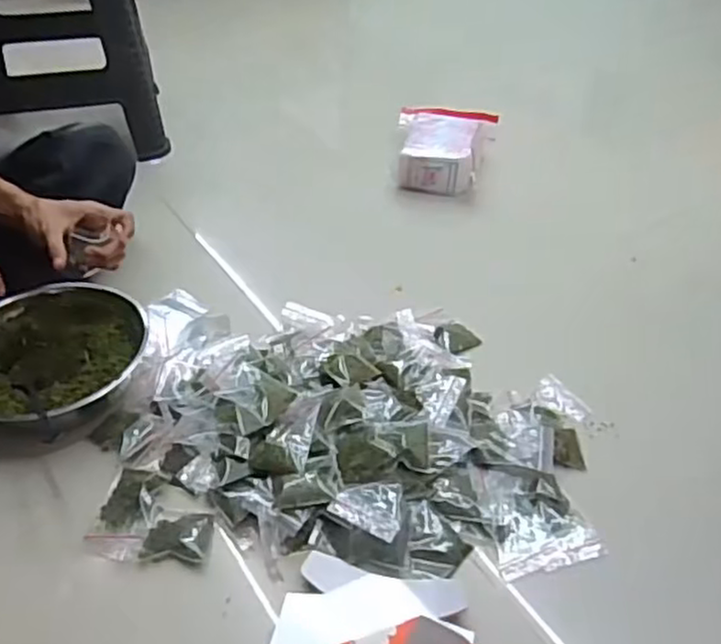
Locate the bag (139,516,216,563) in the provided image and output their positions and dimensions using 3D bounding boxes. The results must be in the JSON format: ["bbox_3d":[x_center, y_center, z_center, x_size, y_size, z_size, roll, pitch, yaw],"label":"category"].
[{"bbox_3d":[-0.185,0.216,0.709,0.065,0.015,0.055,3,41,2],"label":"bag"}]

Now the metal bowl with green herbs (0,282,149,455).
[{"bbox_3d":[-0.377,0.045,0.844,0.207,0.077,0.214,1,41,-1],"label":"metal bowl with green herbs"}]

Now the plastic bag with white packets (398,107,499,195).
[{"bbox_3d":[0.153,-0.335,1.309,0.185,0.075,0.234,8,42,8],"label":"plastic bag with white packets"}]

